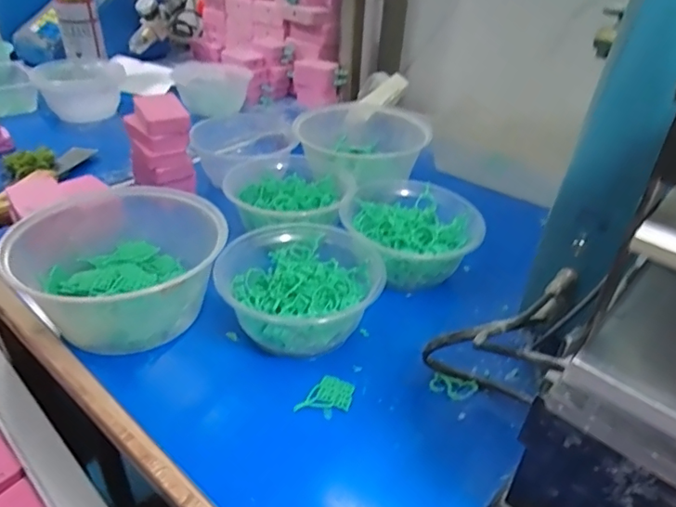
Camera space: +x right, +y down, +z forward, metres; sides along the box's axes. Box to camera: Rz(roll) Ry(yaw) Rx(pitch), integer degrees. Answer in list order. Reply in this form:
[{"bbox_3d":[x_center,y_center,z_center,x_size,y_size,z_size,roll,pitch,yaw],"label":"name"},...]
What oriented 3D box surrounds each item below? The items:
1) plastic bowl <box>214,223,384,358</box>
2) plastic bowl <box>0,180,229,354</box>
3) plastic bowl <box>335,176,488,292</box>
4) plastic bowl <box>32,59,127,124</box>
[{"bbox_3d":[-0.034,0.026,0.452,0.128,0.060,0.129,3,35,-2],"label":"plastic bowl"},{"bbox_3d":[-0.182,0.011,0.447,0.162,0.077,0.182,-12,38,-22],"label":"plastic bowl"},{"bbox_3d":[0.072,-0.026,0.523,0.130,0.056,0.143,3,35,-2],"label":"plastic bowl"},{"bbox_3d":[-0.429,-0.281,0.873,0.134,0.074,0.133,-12,38,-21],"label":"plastic bowl"}]

